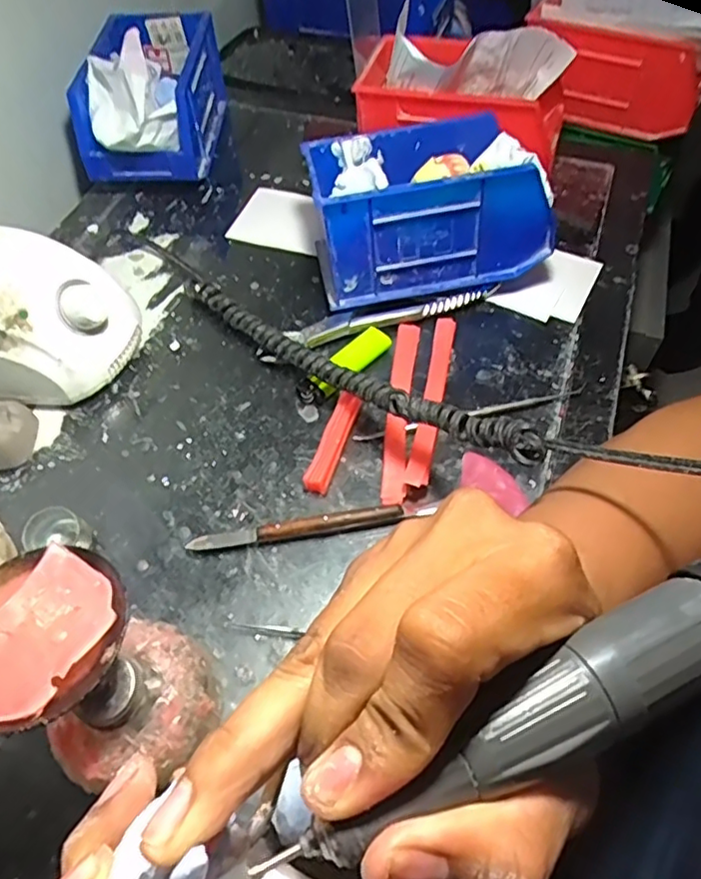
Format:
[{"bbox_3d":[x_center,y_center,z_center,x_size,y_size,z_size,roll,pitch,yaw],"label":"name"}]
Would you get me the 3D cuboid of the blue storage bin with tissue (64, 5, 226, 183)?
[{"bbox_3d":[-0.186,-0.315,0.578,0.099,0.096,0.184,1,56,3],"label":"blue storage bin with tissue"}]

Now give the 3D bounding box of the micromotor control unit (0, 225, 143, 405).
[{"bbox_3d":[-0.231,-0.092,0.438,0.141,0.081,0.113,13,58,10],"label":"micromotor control unit"}]

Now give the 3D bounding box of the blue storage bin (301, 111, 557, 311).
[{"bbox_3d":[0.060,-0.176,0.474,0.175,0.102,0.113,-11,57,-6],"label":"blue storage bin"}]

